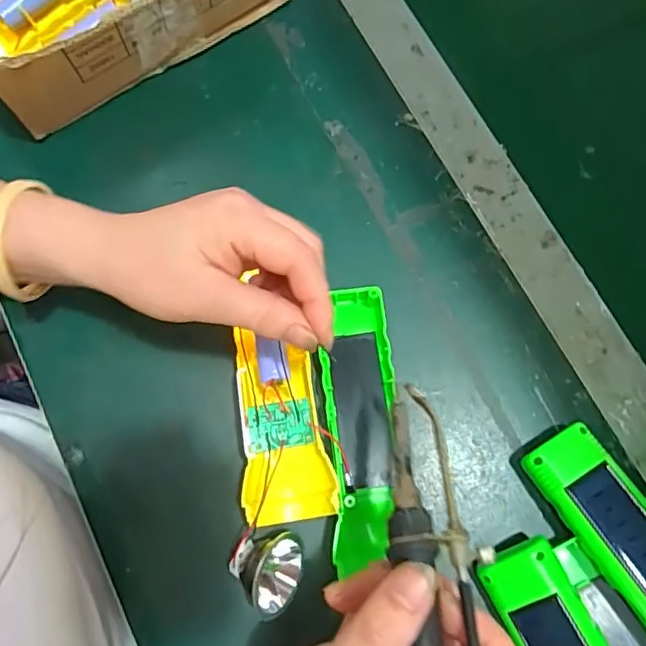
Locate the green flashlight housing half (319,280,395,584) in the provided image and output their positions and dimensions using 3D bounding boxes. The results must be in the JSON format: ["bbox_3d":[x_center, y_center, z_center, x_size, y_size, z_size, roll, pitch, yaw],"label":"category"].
[{"bbox_3d":[0.022,0.056,0.333,0.039,0.017,0.156,0,73,-1],"label":"green flashlight housing half"}]

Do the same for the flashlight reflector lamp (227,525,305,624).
[{"bbox_3d":[-0.031,0.137,0.313,0.038,0.028,0.045,6,76,1],"label":"flashlight reflector lamp"}]

